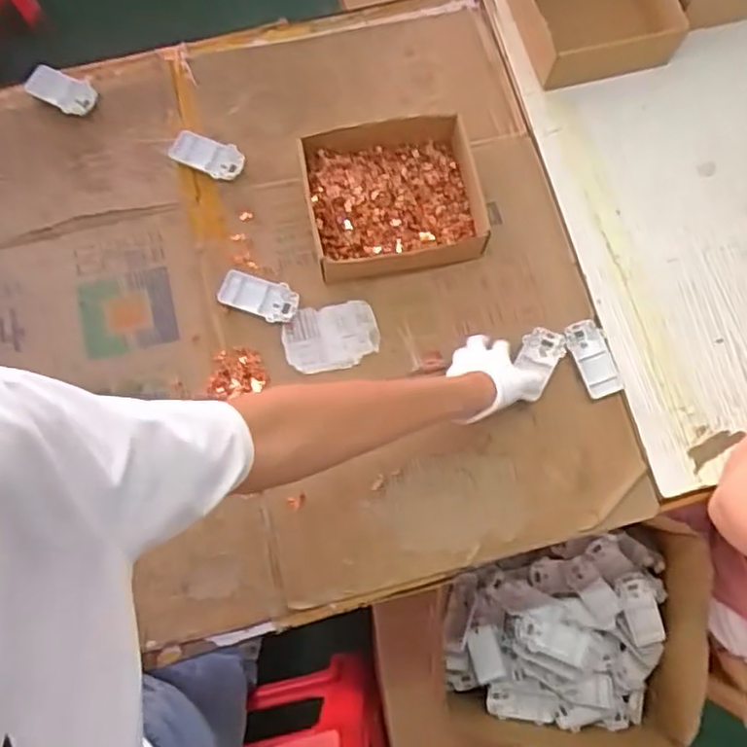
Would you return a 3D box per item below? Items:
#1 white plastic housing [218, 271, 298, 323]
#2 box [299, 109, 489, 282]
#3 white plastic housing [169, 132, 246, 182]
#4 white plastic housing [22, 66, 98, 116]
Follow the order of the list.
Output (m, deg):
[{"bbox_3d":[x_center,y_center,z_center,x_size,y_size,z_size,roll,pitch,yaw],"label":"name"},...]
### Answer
[{"bbox_3d":[-0.143,-0.096,0.860,0.098,0.013,0.048,14,75,2],"label":"white plastic housing"},{"bbox_3d":[0.030,-0.225,0.894,0.231,0.055,0.199,-11,76,-4],"label":"box"},{"bbox_3d":[-0.220,-0.289,0.918,0.097,0.016,0.045,14,78,4],"label":"white plastic housing"},{"bbox_3d":[-0.430,-0.390,0.950,0.084,0.032,0.052,31,77,7],"label":"white plastic housing"}]

